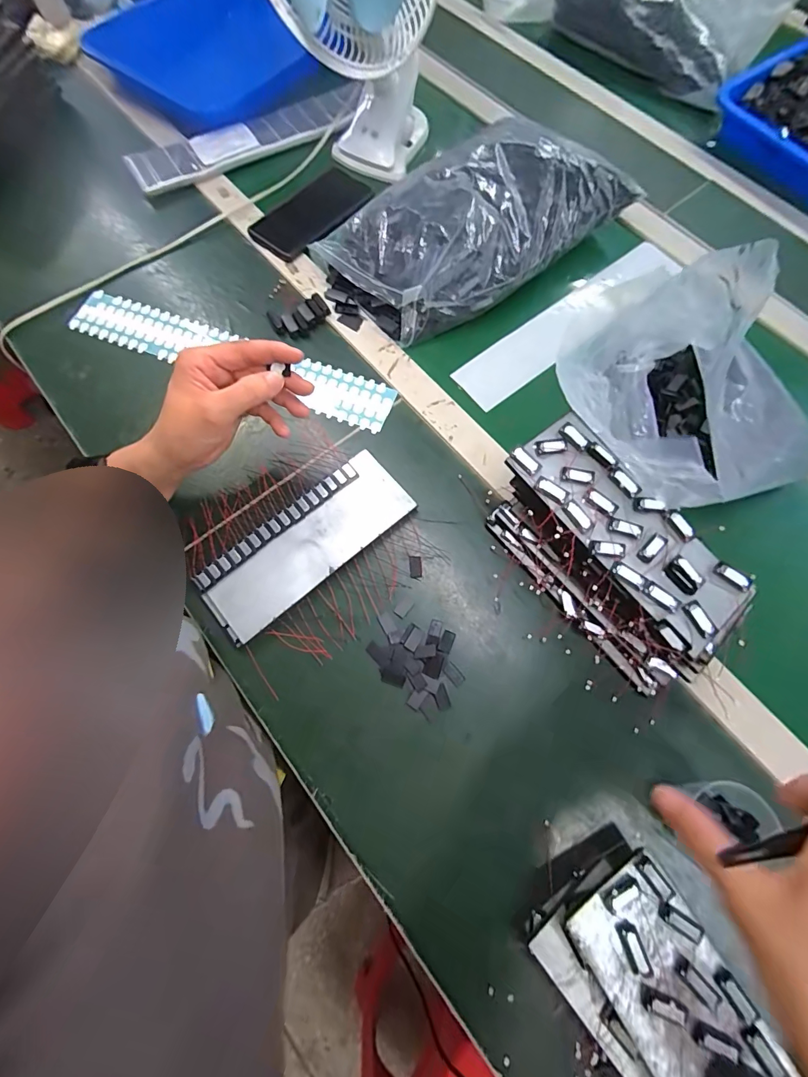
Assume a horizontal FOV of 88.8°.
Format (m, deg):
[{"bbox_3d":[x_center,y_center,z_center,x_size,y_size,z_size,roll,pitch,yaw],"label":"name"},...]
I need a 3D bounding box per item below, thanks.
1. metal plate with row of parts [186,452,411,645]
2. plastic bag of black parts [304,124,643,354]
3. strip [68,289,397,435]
[{"bbox_3d":[-0.091,0.005,0.394,0.204,0.021,0.080,-39,76,-11],"label":"metal plate with row of parts"},{"bbox_3d":[0.078,-0.366,0.476,0.352,0.078,0.182,-29,74,-9],"label":"plastic bag of black parts"},{"bbox_3d":[-0.197,-0.205,0.471,0.385,0.009,0.061,20,73,5],"label":"strip"}]

